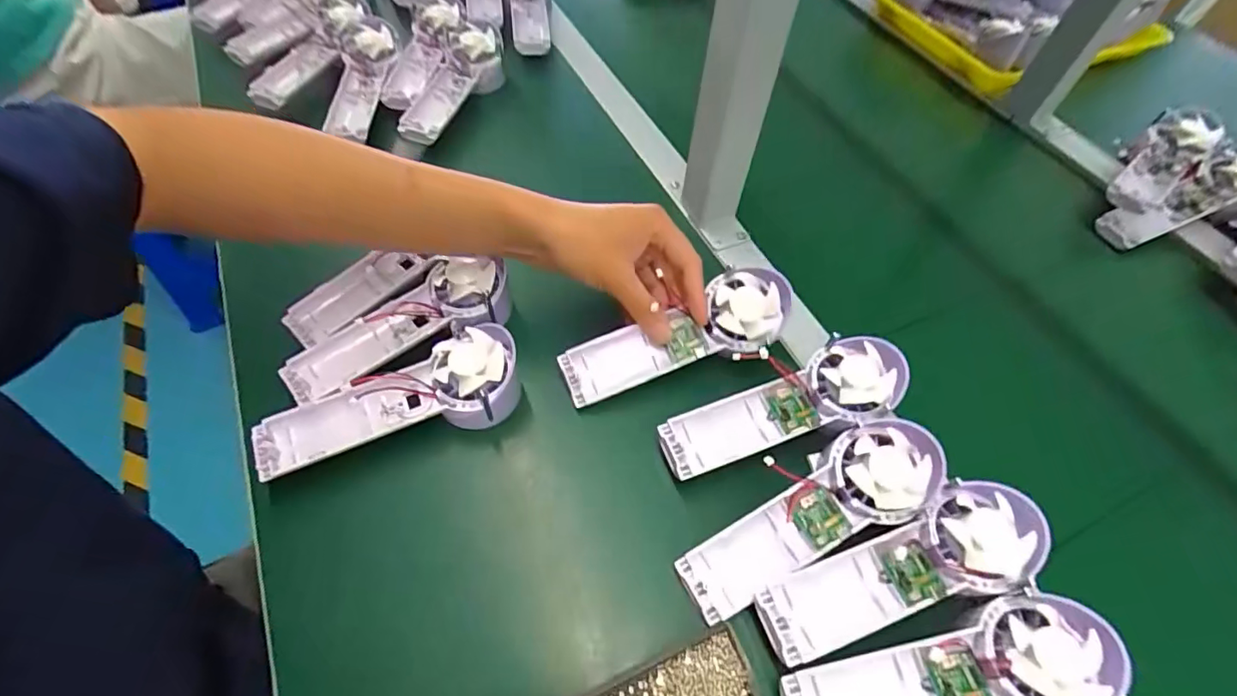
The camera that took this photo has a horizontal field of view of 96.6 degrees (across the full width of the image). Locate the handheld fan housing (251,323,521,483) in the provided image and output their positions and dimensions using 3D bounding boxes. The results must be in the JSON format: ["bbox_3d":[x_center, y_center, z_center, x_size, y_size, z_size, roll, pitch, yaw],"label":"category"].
[{"bbox_3d":[-0.154,0.036,0.380,0.170,0.045,0.058,-16,59,-13],"label":"handheld fan housing"}]

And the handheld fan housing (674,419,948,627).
[{"bbox_3d":[0.122,0.108,0.347,0.176,0.028,0.056,-30,62,-4],"label":"handheld fan housing"}]

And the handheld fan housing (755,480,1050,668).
[{"bbox_3d":[0.167,0.131,0.326,0.175,0.030,0.056,-15,59,-12],"label":"handheld fan housing"}]

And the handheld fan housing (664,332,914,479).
[{"bbox_3d":[0.117,0.043,0.385,0.174,0.037,0.058,-22,60,-16],"label":"handheld fan housing"}]

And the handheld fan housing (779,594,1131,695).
[{"bbox_3d":[0.177,0.177,0.297,0.172,0.035,0.059,-5,57,-6],"label":"handheld fan housing"}]

